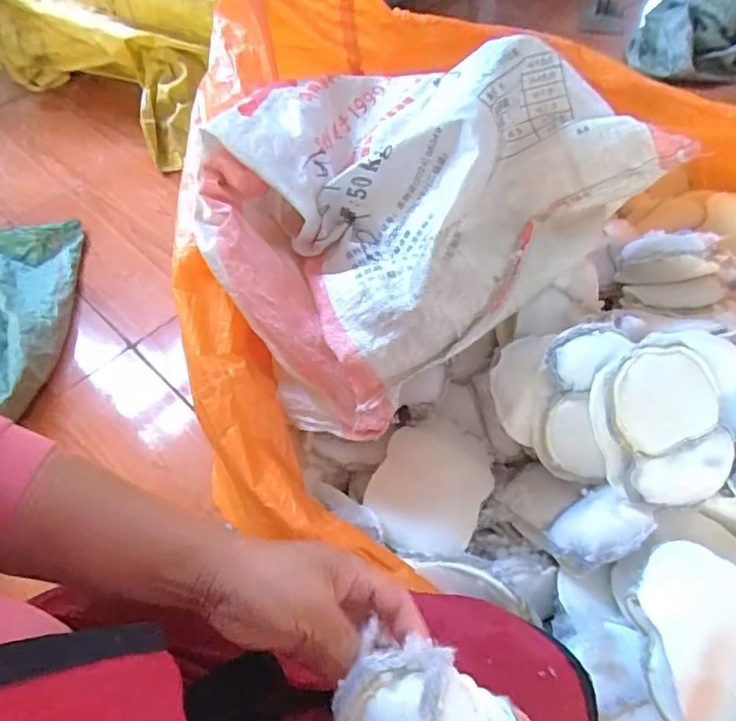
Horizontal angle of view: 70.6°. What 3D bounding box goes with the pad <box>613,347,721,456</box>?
[{"bbox_3d":[0.318,0.040,0.561,0.121,0.019,0.104,-21,87,-6],"label":"pad"}]

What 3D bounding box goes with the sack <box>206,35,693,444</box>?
[{"bbox_3d":[0.047,-0.200,0.694,0.522,0.253,0.420,-40,62,-23],"label":"sack"}]

